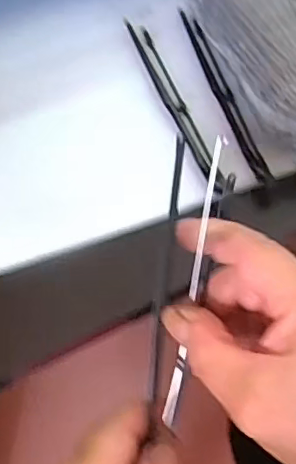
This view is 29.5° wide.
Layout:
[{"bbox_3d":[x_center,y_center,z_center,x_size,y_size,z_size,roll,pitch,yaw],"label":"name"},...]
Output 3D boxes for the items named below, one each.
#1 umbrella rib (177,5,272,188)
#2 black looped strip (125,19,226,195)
[{"bbox_3d":[0.052,-0.108,0.398,0.012,0.016,0.179,-14,57,-6],"label":"umbrella rib"},{"bbox_3d":[0.017,-0.097,0.402,0.014,0.004,0.180,-17,58,-8],"label":"black looped strip"}]

